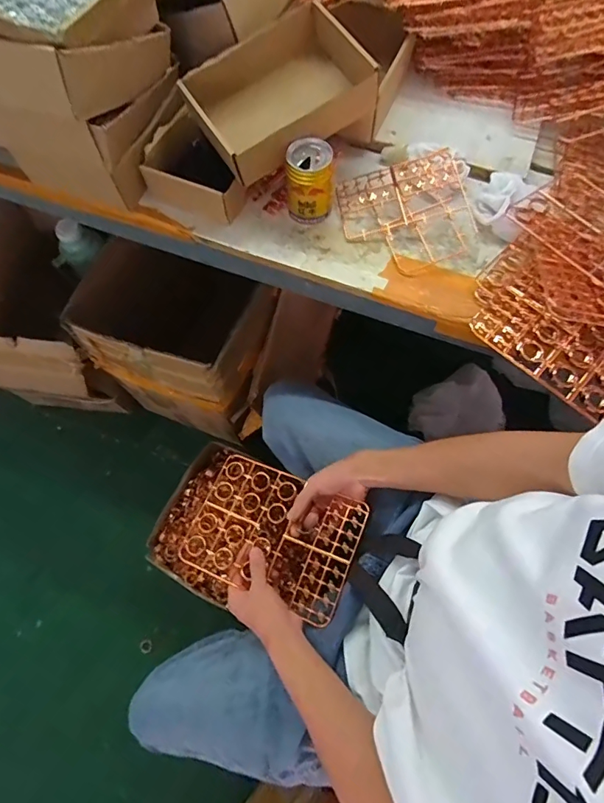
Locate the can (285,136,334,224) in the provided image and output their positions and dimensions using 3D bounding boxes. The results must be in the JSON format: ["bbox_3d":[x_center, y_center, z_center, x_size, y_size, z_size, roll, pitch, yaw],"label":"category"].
[{"bbox_3d":[0.011,-0.300,0.596,0.064,0.087,0.064,0,69,1],"label":"can"}]

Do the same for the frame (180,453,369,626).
[{"bbox_3d":[-0.039,0.178,0.595,0.224,0.010,0.162,18,67,19],"label":"frame"}]

